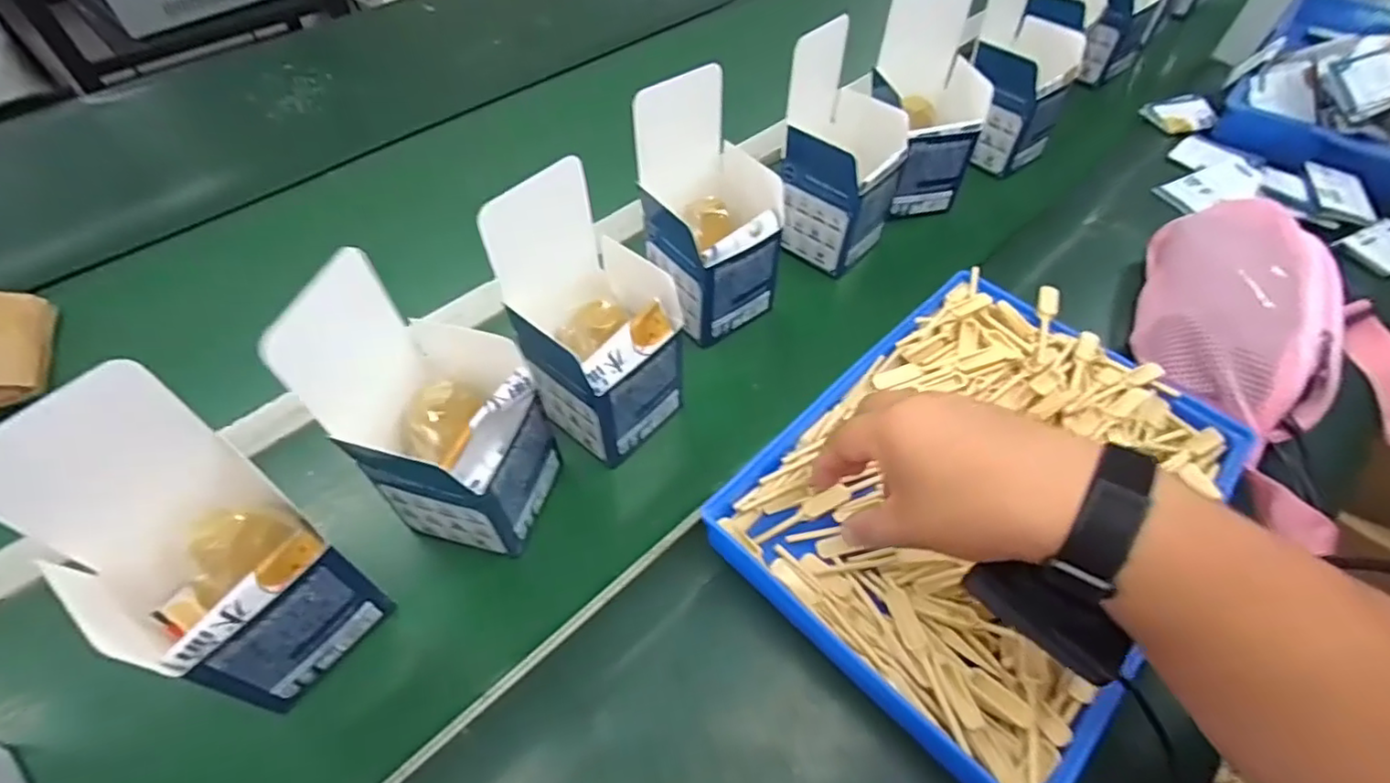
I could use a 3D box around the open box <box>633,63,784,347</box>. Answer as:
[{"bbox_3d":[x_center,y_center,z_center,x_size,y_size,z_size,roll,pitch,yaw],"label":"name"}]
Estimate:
[{"bbox_3d":[0.011,-0.139,0.495,0.094,0.166,0.102,-32,62,-25],"label":"open box"}]

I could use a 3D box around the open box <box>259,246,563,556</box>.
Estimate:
[{"bbox_3d":[-0.148,0.011,0.371,0.099,0.168,0.091,14,54,6],"label":"open box"}]

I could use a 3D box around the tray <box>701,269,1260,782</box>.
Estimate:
[{"bbox_3d":[0.192,0.061,0.417,0.232,0.049,0.315,39,60,22],"label":"tray"}]

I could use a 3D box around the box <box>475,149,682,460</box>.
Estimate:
[{"bbox_3d":[-0.070,-0.043,0.420,0.099,0.168,0.101,38,60,21],"label":"box"}]

